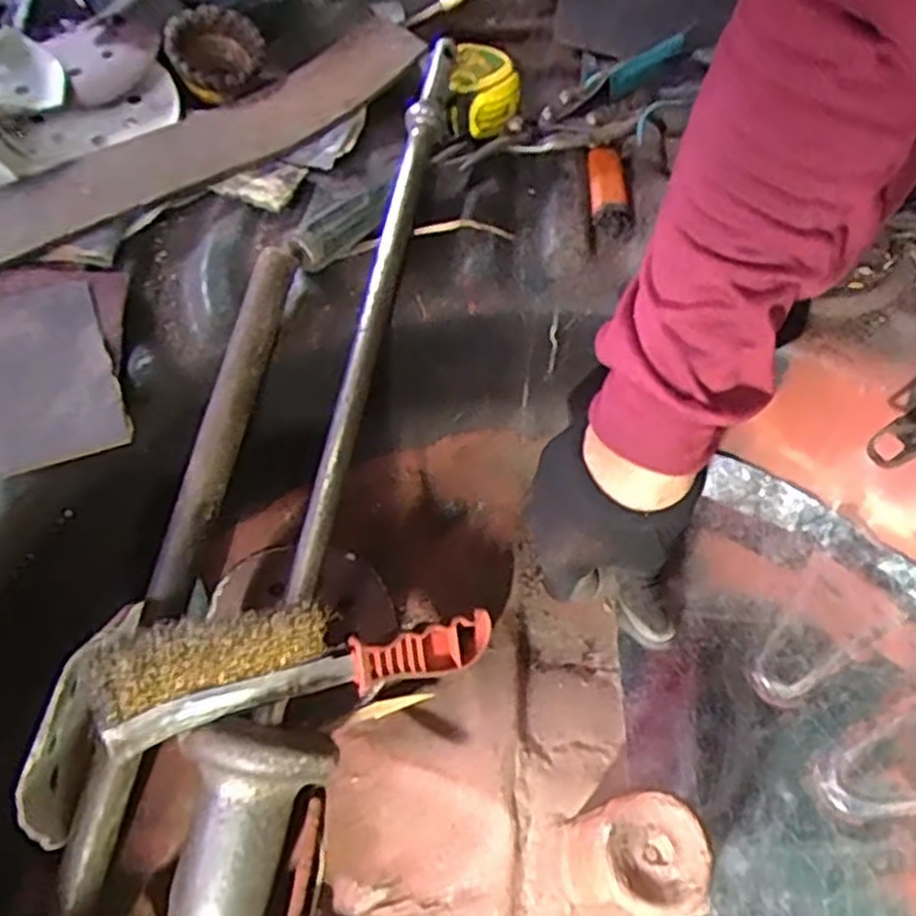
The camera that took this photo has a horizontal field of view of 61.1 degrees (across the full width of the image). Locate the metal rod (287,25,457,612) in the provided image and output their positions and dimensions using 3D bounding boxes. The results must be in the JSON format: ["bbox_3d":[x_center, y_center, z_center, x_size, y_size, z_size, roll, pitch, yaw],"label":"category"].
[{"bbox_3d":[-0.049,-0.098,0.464,0.016,0.016,0.362,11,75,6],"label":"metal rod"}]

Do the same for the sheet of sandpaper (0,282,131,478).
[{"bbox_3d":[-0.222,-0.045,0.409,0.074,0.008,0.117,-22,61,-10],"label":"sheet of sandpaper"}]

